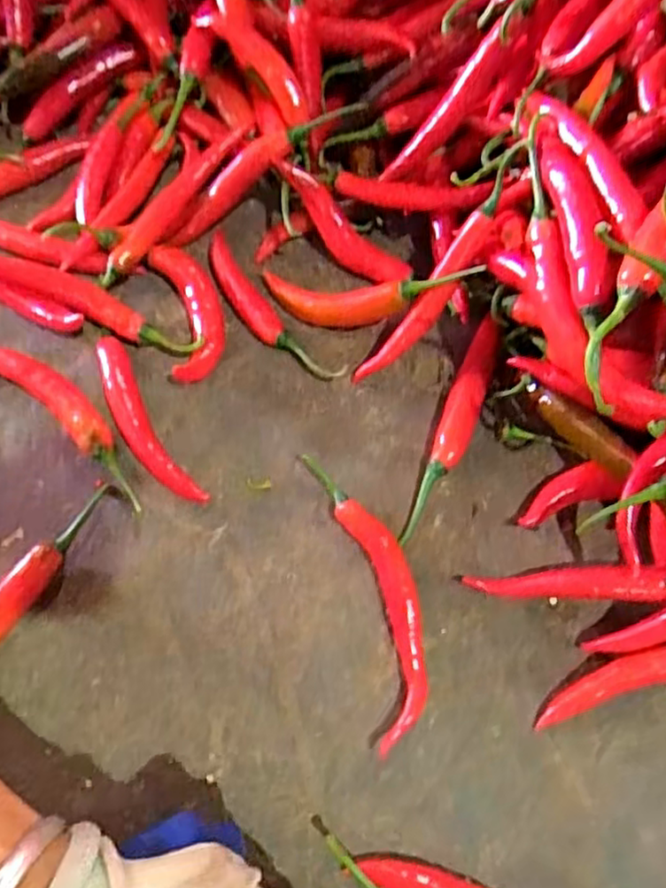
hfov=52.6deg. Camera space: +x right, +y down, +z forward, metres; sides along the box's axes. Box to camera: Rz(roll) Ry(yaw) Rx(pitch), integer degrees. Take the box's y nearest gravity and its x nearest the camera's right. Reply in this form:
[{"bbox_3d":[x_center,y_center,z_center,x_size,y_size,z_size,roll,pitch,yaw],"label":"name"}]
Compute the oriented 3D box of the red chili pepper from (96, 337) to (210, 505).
[{"bbox_3d":[-0.116,-0.013,0.411,0.025,0.025,0.124,-30,70,-9],"label":"red chili pepper"}]

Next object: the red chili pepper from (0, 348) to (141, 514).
[{"bbox_3d":[-0.175,-0.023,0.417,0.170,0.026,0.038,33,73,15],"label":"red chili pepper"}]

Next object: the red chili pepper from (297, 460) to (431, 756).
[{"bbox_3d":[0.023,0.077,0.369,0.040,0.021,0.161,-14,68,-3],"label":"red chili pepper"}]

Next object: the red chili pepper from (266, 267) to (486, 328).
[{"bbox_3d":[0.021,-0.092,0.421,0.143,0.025,0.029,2,66,27],"label":"red chili pepper"}]

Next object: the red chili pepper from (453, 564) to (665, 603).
[{"bbox_3d":[0.130,0.075,0.359,0.120,0.019,0.018,-5,67,17],"label":"red chili pepper"}]

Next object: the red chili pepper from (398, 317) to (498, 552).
[{"bbox_3d":[0.074,-0.011,0.407,0.021,0.014,0.152,21,71,11],"label":"red chili pepper"}]

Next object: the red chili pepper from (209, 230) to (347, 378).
[{"bbox_3d":[-0.047,-0.089,0.439,0.030,0.014,0.138,-37,71,-12],"label":"red chili pepper"}]

